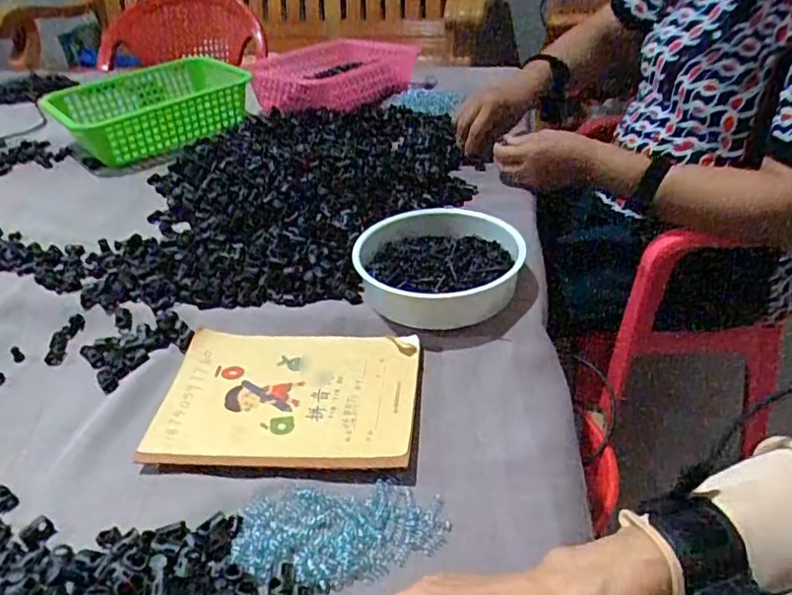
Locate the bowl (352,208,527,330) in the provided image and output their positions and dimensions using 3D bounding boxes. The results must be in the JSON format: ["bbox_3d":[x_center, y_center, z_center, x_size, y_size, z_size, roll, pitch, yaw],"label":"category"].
[{"bbox_3d":[0.040,-0.031,0.595,0.160,0.052,0.163,-3,37,2],"label":"bowl"}]

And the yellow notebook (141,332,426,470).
[{"bbox_3d":[-0.089,0.081,0.492,0.209,0.013,0.144,1,38,7],"label":"yellow notebook"}]

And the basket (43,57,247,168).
[{"bbox_3d":[-0.406,-0.318,0.985,0.287,0.094,0.226,-21,40,-21],"label":"basket"}]

